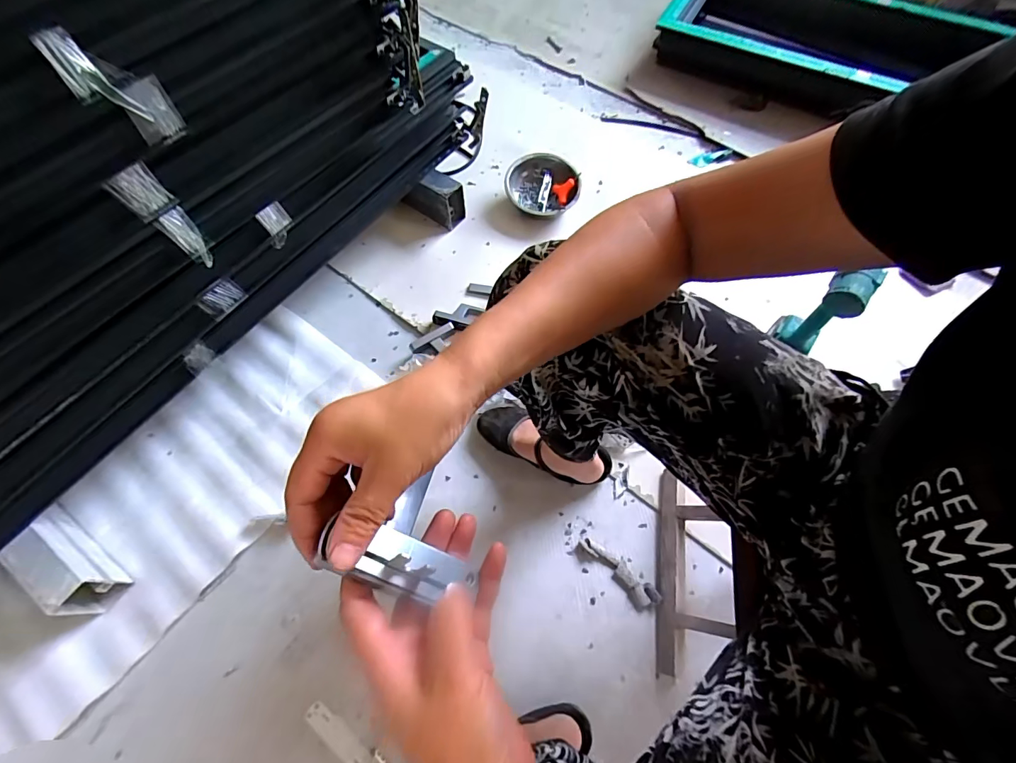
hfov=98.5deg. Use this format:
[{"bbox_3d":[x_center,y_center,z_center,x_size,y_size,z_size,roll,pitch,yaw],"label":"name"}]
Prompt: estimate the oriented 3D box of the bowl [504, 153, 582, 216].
[{"bbox_3d":[0.086,-0.474,1.067,0.171,0.066,0.162,0,64,0],"label":"bowl"}]

